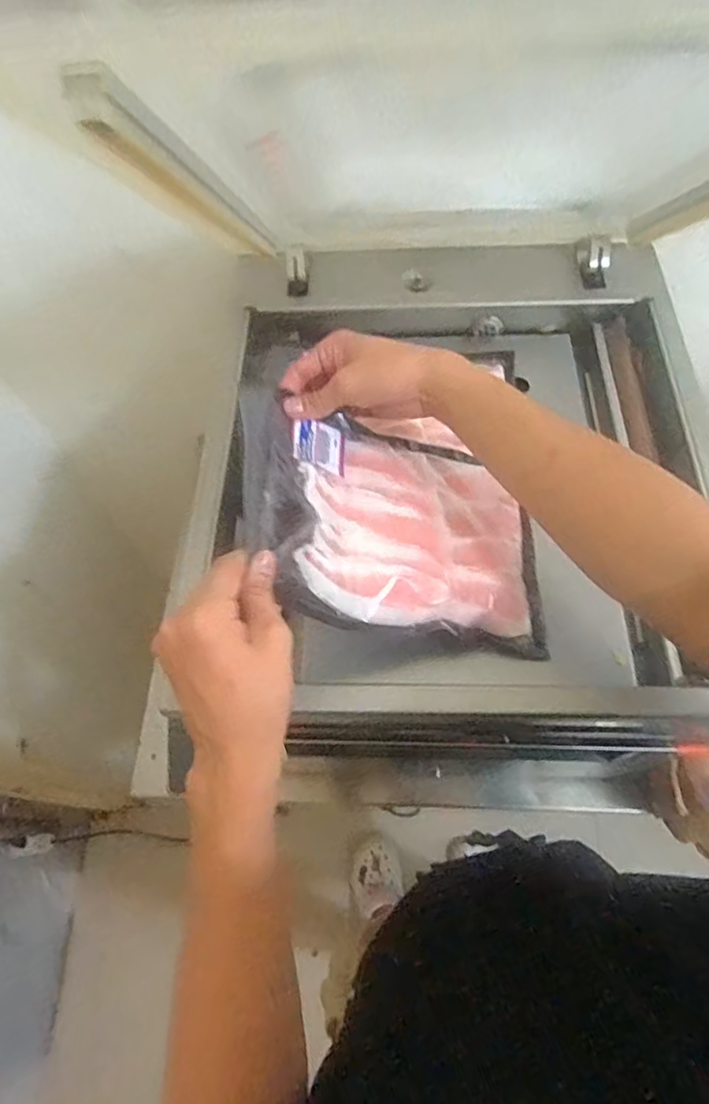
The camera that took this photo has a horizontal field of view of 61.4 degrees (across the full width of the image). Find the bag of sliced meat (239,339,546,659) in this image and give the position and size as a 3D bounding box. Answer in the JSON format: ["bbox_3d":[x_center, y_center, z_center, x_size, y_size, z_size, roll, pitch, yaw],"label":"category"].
[{"bbox_3d":[0.042,-0.022,0.499,0.278,0.075,0.200,11,65,-18],"label":"bag of sliced meat"}]

